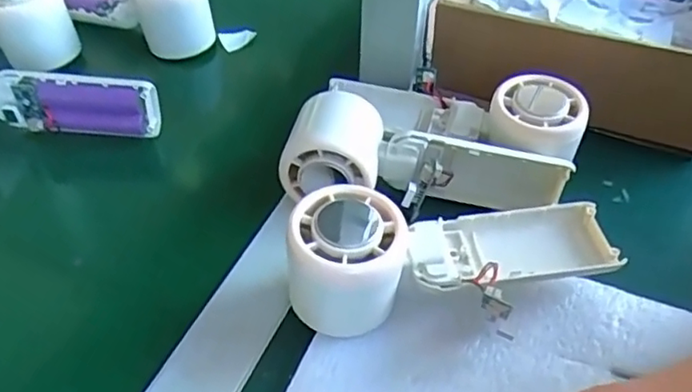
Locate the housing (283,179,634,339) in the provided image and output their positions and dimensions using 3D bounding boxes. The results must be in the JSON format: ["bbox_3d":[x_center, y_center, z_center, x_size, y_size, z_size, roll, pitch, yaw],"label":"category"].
[{"bbox_3d":[0.054,0.028,0.317,0.162,0.057,0.051,-7,46,-10],"label":"housing"}]

